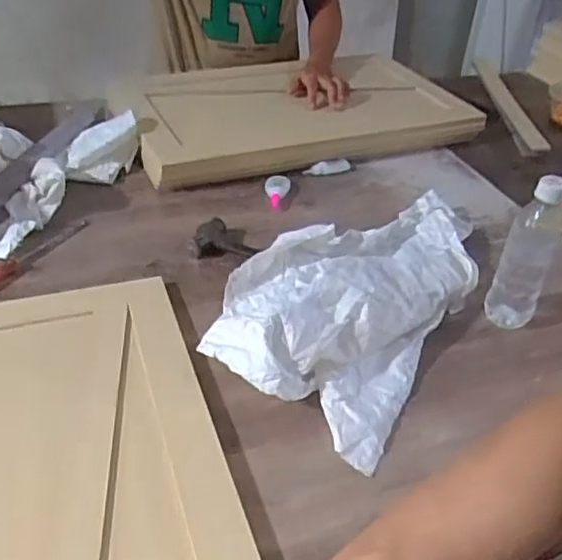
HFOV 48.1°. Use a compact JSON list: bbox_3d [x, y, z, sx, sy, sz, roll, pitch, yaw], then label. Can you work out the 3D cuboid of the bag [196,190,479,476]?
[{"bbox_3d":[0.097,-0.010,0.823,0.270,0.092,0.490,22,39,22],"label":"bag"}]

